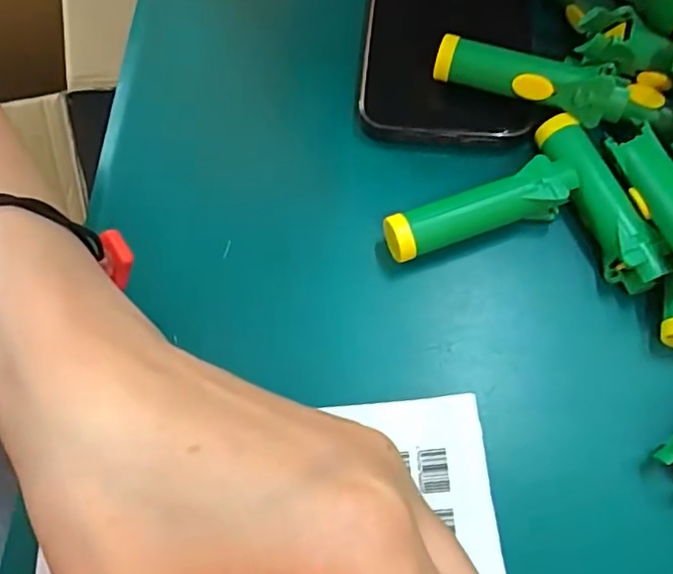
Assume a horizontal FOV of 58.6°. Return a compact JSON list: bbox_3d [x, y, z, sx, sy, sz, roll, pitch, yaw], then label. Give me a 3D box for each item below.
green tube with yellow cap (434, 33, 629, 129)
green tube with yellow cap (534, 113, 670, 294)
[{"bbox_3d":[0.083,-0.089,0.258,0.080,0.019,0.021,15,67,7],"label":"green tube with yellow cap"},{"bbox_3d":[0.111,-0.036,0.250,0.022,0.016,0.079,-20,68,-8],"label":"green tube with yellow cap"}]

